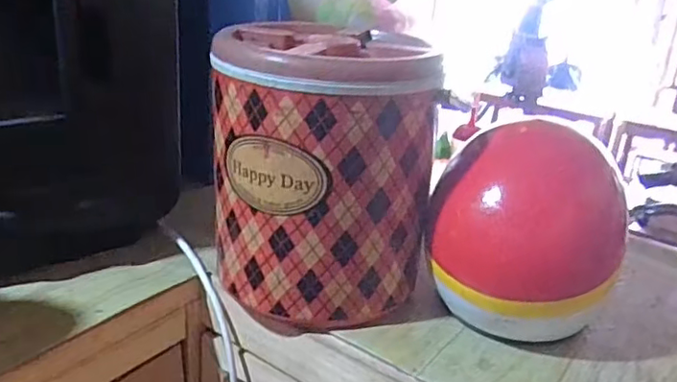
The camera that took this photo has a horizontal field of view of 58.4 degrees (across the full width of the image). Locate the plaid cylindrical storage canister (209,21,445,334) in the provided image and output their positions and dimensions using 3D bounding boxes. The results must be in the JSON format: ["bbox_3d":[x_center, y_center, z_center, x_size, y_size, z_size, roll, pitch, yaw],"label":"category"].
[{"bbox_3d":[-0.022,-0.022,0.744,0.240,0.303,0.204,-4,26,-18],"label":"plaid cylindrical storage canister"}]

